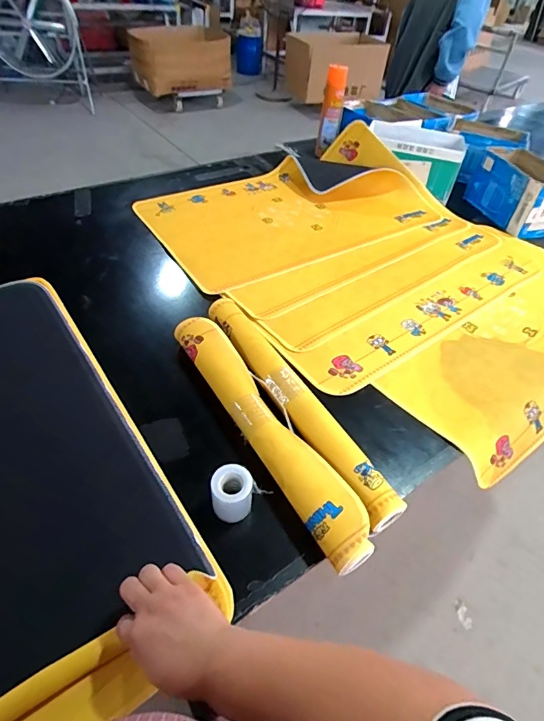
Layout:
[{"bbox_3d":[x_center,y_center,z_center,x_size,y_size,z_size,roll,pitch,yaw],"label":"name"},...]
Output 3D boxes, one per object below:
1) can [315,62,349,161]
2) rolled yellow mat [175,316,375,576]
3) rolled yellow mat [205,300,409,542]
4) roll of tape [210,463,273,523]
[{"bbox_3d":[0.202,-0.841,1.407,0.068,0.251,0.069,10,47,3],"label":"can"},{"bbox_3d":[-0.021,0.095,0.656,0.076,0.062,0.493,-23,53,-25],"label":"rolled yellow mat"},{"bbox_3d":[0.026,0.059,0.696,0.068,0.054,0.498,-24,54,-25],"label":"rolled yellow mat"},{"bbox_3d":[-0.050,0.184,0.568,0.059,0.068,0.064,3,47,-3],"label":"roll of tape"}]

